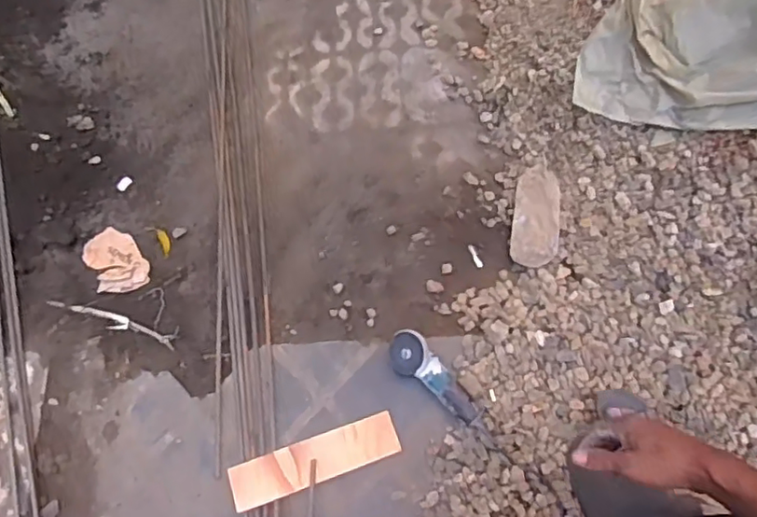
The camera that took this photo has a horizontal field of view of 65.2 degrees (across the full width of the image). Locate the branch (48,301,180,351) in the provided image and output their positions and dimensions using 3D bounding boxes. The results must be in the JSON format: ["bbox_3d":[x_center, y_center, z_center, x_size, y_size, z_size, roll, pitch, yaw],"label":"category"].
[{"bbox_3d":[-0.723,0.169,1.626,0.368,0.025,0.056,16,71,9],"label":"branch"}]

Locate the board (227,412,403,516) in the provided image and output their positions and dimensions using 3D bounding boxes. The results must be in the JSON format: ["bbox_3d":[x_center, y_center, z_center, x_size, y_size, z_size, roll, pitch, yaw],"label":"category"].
[{"bbox_3d":[-0.152,0.483,1.418,0.404,0.033,0.103,-19,69,-4],"label":"board"}]

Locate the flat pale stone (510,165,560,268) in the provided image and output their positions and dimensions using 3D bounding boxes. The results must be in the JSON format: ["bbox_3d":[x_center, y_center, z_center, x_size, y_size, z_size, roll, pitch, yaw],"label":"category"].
[{"bbox_3d":[0.432,-0.117,1.617,0.123,0.040,0.277,2,79,21],"label":"flat pale stone"}]

